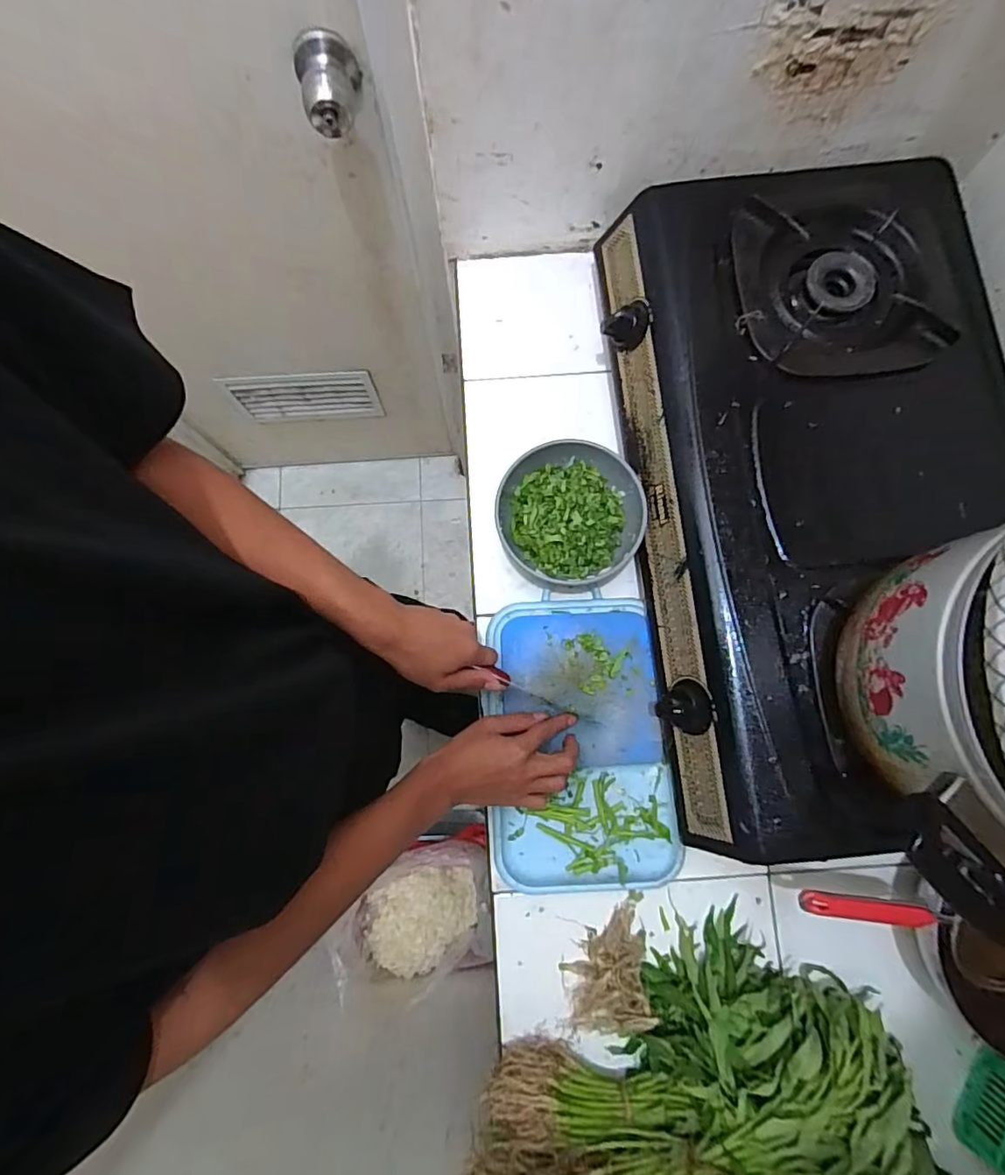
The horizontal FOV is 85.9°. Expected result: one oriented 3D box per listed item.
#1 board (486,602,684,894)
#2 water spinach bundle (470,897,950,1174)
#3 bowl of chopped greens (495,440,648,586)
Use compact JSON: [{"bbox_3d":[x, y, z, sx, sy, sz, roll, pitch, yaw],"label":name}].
[{"bbox_3d":[0.084,0.168,0.593,0.188,0.028,0.301,-4,80,-2],"label":"board"},{"bbox_3d":[0.176,0.475,0.490,0.397,0.117,0.245,-7,80,-2],"label":"water spinach bundle"},{"bbox_3d":[0.075,-0.082,0.610,0.156,0.075,0.139,32,81,5],"label":"bowl of chopped greens"}]

